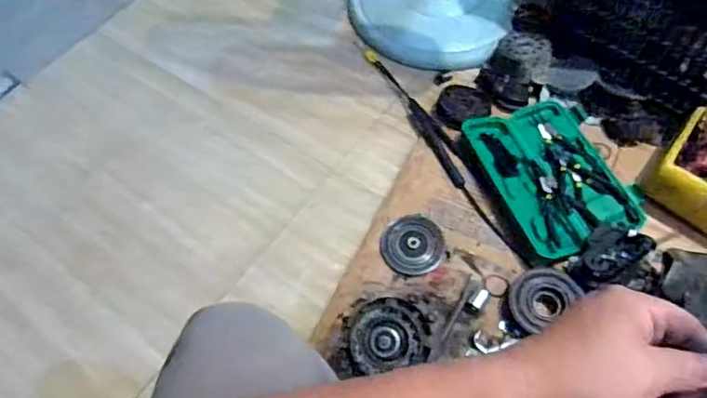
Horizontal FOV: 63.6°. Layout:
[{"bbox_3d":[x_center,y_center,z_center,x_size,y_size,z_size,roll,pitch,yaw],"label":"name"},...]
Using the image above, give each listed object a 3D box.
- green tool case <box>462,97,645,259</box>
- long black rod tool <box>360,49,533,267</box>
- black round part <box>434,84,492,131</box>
[{"bbox_3d":[0.350,-0.045,1.005,0.218,0.034,0.295,-18,60,-7],"label":"green tool case"},{"bbox_3d":[0.157,-0.103,1.064,0.036,0.021,0.549,-23,61,-10],"label":"long black rod tool"},{"bbox_3d":[0.204,-0.182,1.098,0.104,0.025,0.103,-1,59,2],"label":"black round part"}]

